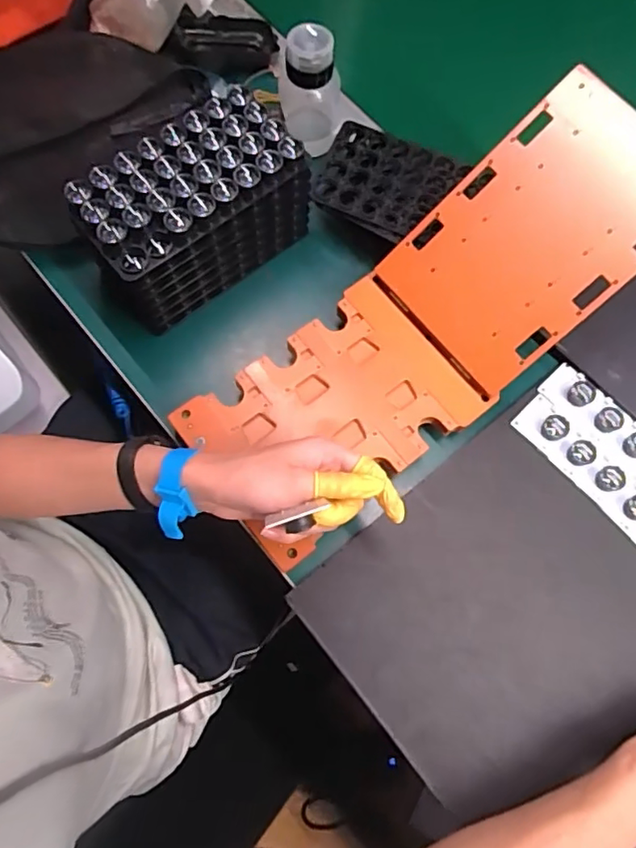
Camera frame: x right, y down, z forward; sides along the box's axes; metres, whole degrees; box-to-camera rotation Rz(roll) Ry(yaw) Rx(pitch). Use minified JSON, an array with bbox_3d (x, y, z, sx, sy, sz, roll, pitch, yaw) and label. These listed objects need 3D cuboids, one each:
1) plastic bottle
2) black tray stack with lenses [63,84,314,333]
[{"bbox_3d":[-0.009,-0.330,0.572,0.063,0.115,0.051,2,74,0],"label":"plastic bottle"},{"bbox_3d":[-0.112,-0.192,0.515,0.199,0.102,0.101,-37,78,-11],"label":"black tray stack with lenses"}]

